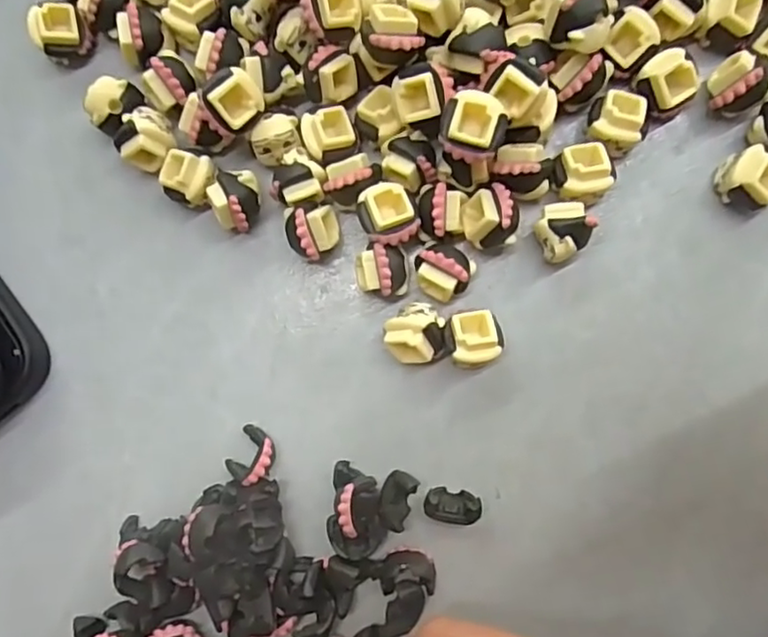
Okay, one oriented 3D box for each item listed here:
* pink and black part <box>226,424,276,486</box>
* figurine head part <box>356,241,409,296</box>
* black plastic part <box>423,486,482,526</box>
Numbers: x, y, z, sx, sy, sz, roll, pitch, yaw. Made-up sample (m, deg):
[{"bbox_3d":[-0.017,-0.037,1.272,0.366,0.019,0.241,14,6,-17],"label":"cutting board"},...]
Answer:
[{"bbox_3d":[-0.038,0.040,0.182,0.013,0.010,0.015,22,89,6],"label":"pink and black part"},{"bbox_3d":[0.000,-0.013,0.179,0.014,0.015,0.014,-6,86,5],"label":"figurine head part"},{"bbox_3d":[0.019,0.053,0.179,0.016,0.005,0.009,6,87,6],"label":"black plastic part"}]

